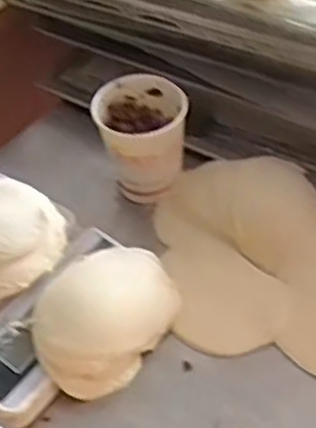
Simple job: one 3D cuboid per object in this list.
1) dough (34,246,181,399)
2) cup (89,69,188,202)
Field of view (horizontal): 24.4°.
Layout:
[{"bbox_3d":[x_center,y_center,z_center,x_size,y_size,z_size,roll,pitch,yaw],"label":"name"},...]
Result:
[{"bbox_3d":[-0.039,0.069,0.515,0.073,0.041,0.112,26,54,25],"label":"dough"},{"bbox_3d":[-0.013,-0.061,0.602,0.070,0.078,0.071,-2,47,2],"label":"cup"}]

